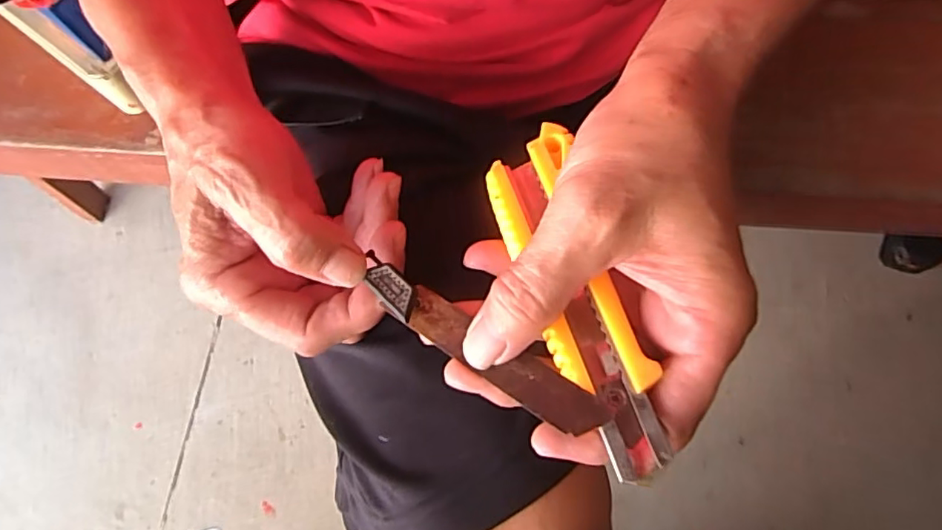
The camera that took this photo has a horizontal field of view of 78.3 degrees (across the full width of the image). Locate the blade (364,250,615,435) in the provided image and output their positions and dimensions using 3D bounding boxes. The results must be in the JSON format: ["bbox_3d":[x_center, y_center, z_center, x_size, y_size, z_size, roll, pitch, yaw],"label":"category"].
[{"bbox_3d":[0.001,0.029,0.217,0.110,0.008,0.017,31,75,29],"label":"blade"}]

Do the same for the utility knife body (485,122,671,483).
[{"bbox_3d":[0.039,0.006,0.225,0.038,0.014,0.147,-16,59,-3],"label":"utility knife body"}]

